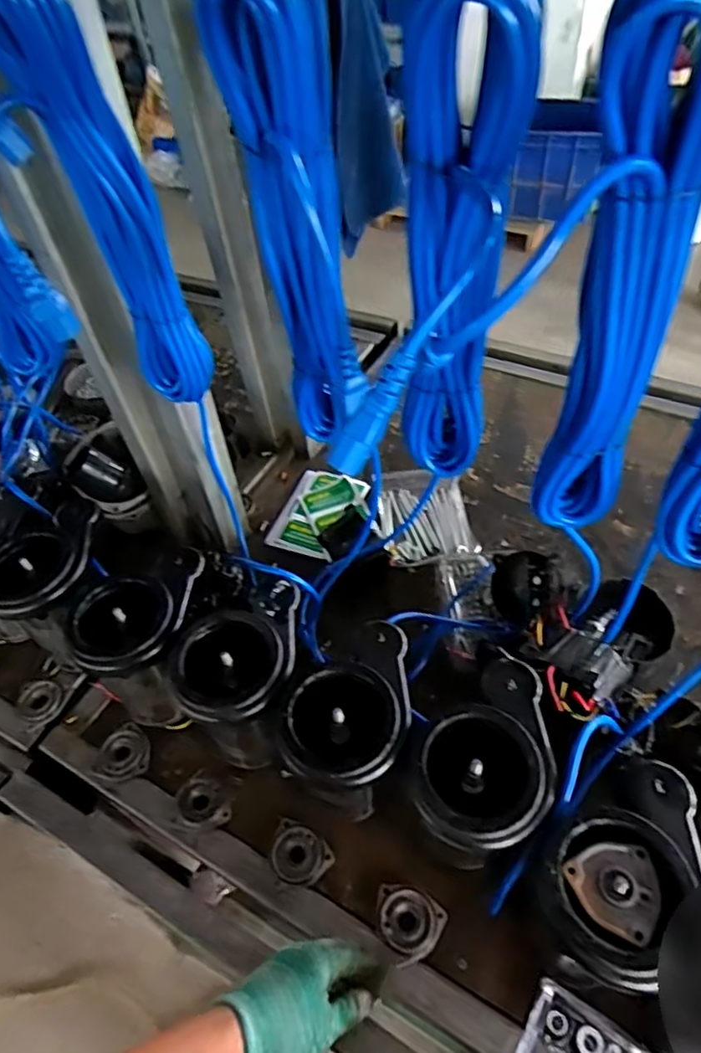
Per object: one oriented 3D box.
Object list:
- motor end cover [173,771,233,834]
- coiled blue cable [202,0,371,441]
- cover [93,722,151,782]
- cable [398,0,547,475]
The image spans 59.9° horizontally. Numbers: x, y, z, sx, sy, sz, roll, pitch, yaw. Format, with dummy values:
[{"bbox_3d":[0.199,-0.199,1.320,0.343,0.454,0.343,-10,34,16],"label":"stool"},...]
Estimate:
[{"bbox_3d":[-0.163,0.309,0.682,0.062,0.015,0.058,13,52,16],"label":"motor end cover"},{"bbox_3d":[-0.032,-0.179,0.407,0.062,0.317,0.056,-7,49,-1],"label":"coiled blue cable"},{"bbox_3d":[-0.270,0.270,0.729,0.059,0.022,0.067,-9,49,-2],"label":"cover"},{"bbox_3d":[0.063,-0.146,0.378,0.057,0.326,0.071,-5,49,1],"label":"cable"}]

